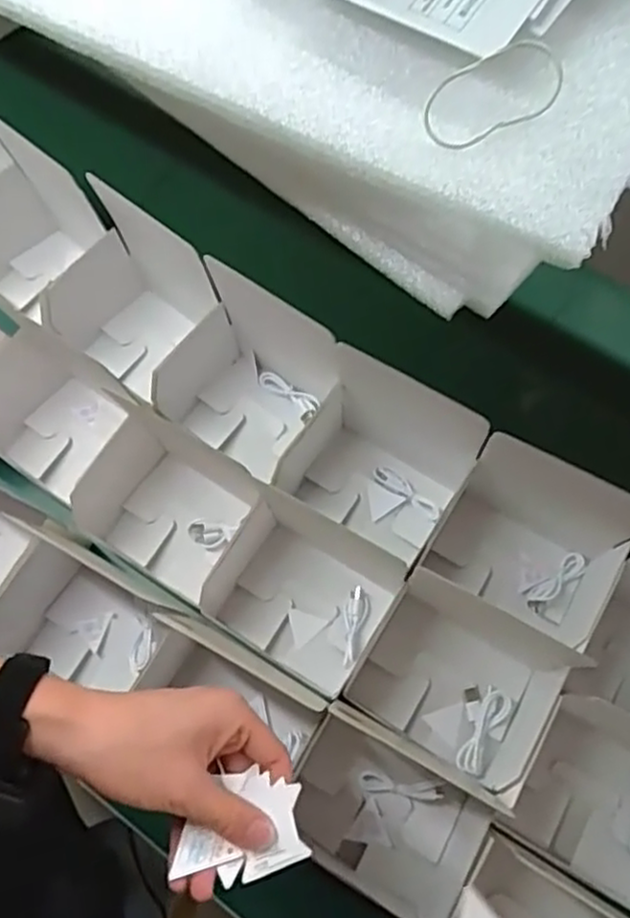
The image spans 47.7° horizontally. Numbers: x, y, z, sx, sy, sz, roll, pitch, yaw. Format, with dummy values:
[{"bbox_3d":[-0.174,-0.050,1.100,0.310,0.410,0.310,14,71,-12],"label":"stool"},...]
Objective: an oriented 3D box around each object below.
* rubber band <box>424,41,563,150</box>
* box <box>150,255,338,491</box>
[{"bbox_3d":[0.061,-0.121,0.238,0.053,0.005,0.024,-28,96,-5],"label":"rubber band"},{"bbox_3d":[-0.073,-0.081,0.678,0.128,0.170,0.113,30,74,11],"label":"box"}]

